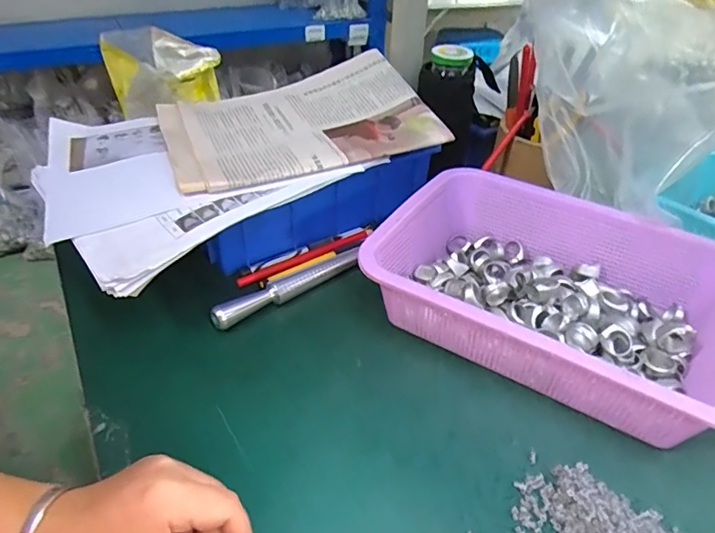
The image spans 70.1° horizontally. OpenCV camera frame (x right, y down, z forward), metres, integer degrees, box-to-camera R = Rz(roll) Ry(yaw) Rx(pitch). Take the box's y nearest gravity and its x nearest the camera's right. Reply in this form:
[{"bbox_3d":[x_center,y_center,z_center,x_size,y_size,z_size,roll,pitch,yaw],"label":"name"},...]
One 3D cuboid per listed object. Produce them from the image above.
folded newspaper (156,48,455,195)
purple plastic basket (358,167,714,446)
[{"bbox_3d":[-0.075,-0.170,0.578,0.272,0.034,0.230,-19,45,-14],"label":"folded newspaper"},{"bbox_3d":[0.175,0.024,0.460,0.299,0.089,0.221,22,41,24],"label":"purple plastic basket"}]

